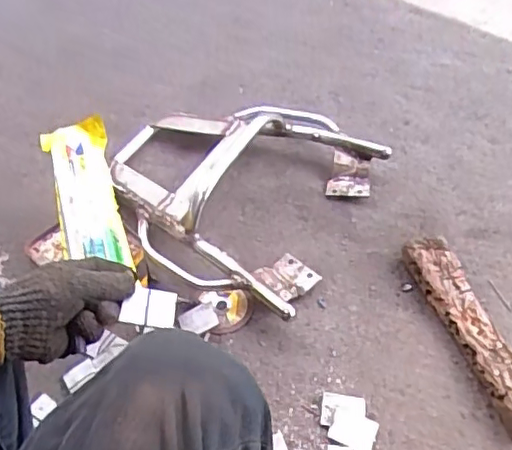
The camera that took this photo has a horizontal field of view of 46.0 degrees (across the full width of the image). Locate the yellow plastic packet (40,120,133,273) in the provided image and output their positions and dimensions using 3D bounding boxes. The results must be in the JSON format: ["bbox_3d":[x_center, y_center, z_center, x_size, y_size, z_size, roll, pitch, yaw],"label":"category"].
[{"bbox_3d":[-0.231,-0.045,0.815,0.083,0.035,0.240,-13,57,-14],"label":"yellow plastic packet"}]

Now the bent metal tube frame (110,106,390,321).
[{"bbox_3d":[-0.056,-0.076,0.943,0.404,0.084,0.378,23,50,18],"label":"bent metal tube frame"}]

